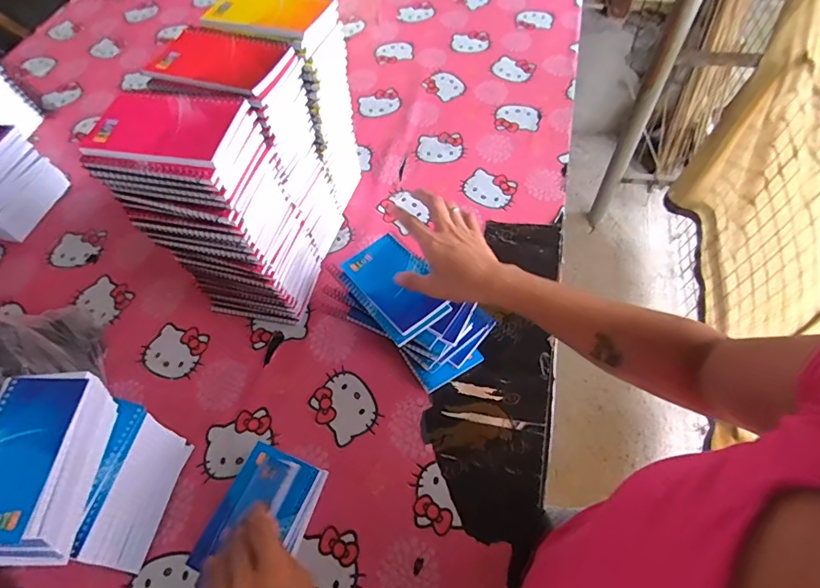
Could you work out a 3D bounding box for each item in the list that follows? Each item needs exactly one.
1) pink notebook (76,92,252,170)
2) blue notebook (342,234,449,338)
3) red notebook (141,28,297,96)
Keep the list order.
[{"bbox_3d":[-0.220,-0.153,0.411,0.130,0.013,0.088,8,60,8],"label":"pink notebook"},{"bbox_3d":[-0.016,-0.019,0.570,0.084,0.010,0.134,-36,62,-16],"label":"blue notebook"},{"bbox_3d":[-0.191,-0.237,0.461,0.133,0.006,0.087,18,62,14],"label":"red notebook"}]

